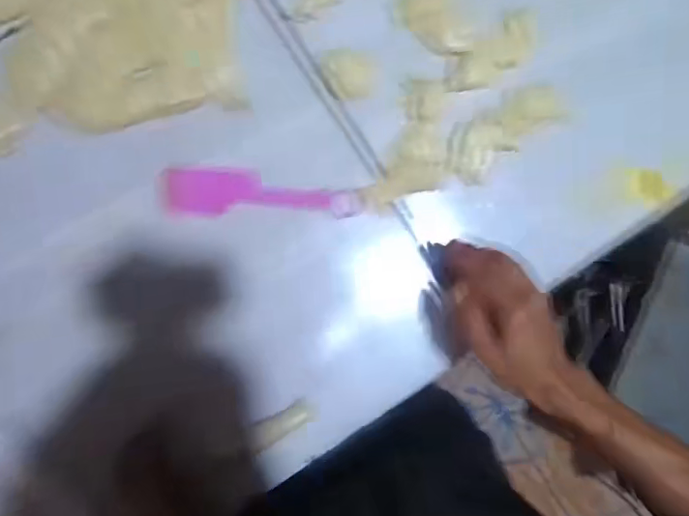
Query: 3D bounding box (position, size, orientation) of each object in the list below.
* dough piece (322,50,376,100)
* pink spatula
[{"bbox_3d":[0.003,-0.176,0.518,0.052,0.013,0.041,10,88,-2],"label":"dough piece"},{"bbox_3d":[-0.077,-0.061,0.510,0.179,0.013,0.045,1,88,-2],"label":"pink spatula"}]

